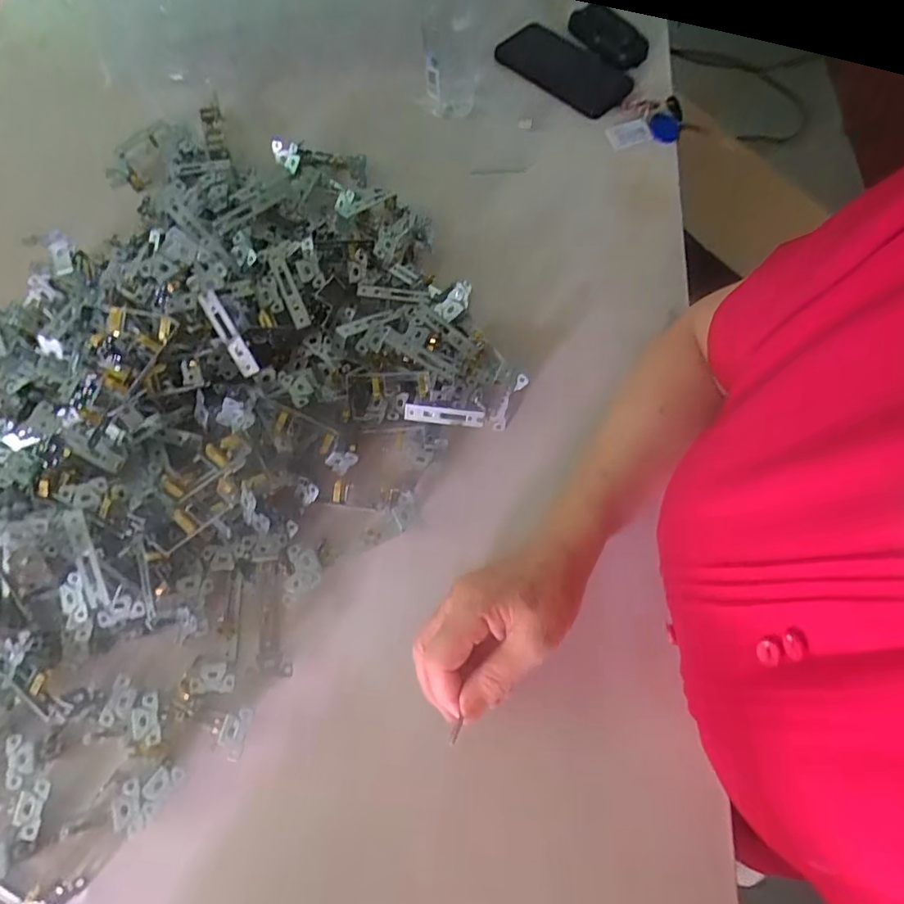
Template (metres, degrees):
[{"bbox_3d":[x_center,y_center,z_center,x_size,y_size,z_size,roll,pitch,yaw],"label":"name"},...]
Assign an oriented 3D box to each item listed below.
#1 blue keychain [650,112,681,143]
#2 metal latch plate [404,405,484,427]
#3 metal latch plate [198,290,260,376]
[{"bbox_3d":[0.246,-0.376,0.615,0.043,0.007,0.038,18,74,-16],"label":"blue keychain"},{"bbox_3d":[-0.007,-0.031,0.454,0.066,0.016,0.007,5,30,4],"label":"metal latch plate"},{"bbox_3d":[-0.173,-0.091,0.414,0.014,0.010,0.068,-31,106,-11],"label":"metal latch plate"}]

